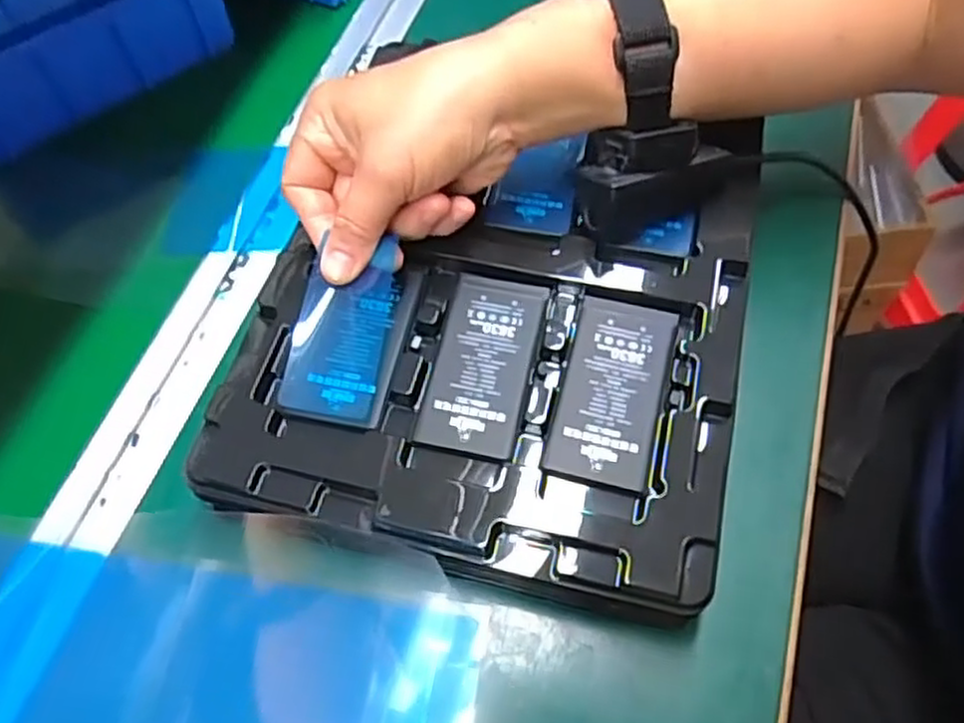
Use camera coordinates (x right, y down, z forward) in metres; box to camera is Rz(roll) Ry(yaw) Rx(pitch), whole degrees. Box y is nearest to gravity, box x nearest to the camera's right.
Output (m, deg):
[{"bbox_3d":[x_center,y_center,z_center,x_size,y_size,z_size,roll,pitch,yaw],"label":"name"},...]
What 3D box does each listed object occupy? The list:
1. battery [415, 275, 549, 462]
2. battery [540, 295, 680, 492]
[{"bbox_3d":[0.000,-0.001,0.329,0.043,0.004,0.087,10,61,9],"label":"battery"},{"bbox_3d":[0.057,0.011,0.321,0.044,0.004,0.086,12,62,10],"label":"battery"}]

